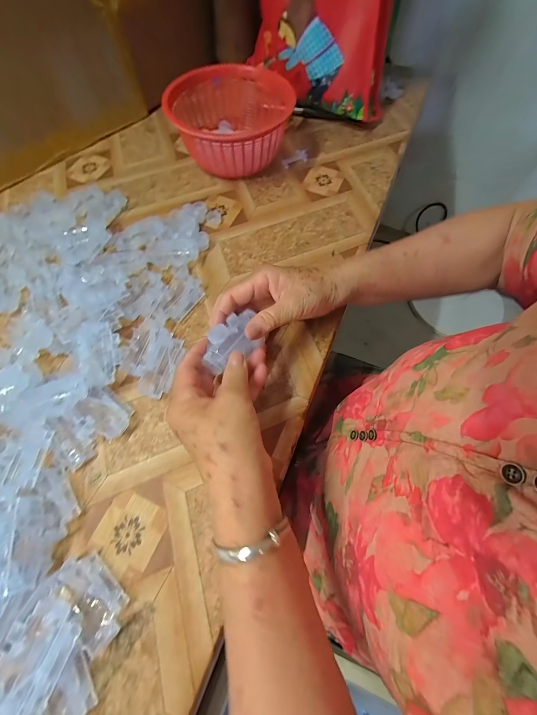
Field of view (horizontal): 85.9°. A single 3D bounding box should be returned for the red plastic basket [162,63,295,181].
[{"bbox_3d":[-0.064,-0.375,0.459,0.172,0.084,0.225,11,64,5],"label":"red plastic basket"}]

